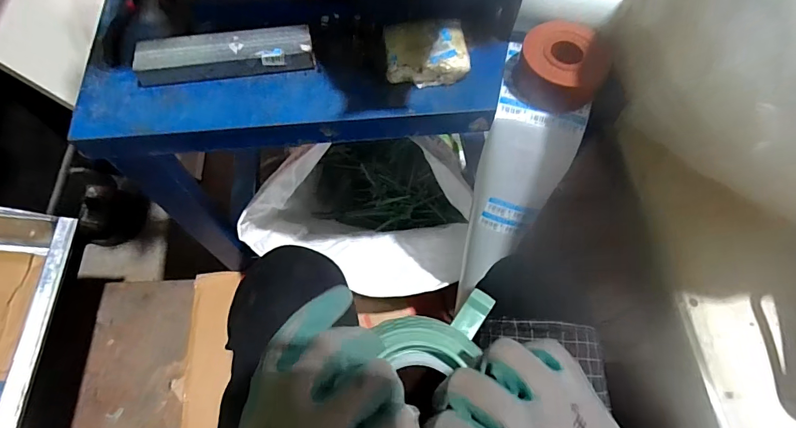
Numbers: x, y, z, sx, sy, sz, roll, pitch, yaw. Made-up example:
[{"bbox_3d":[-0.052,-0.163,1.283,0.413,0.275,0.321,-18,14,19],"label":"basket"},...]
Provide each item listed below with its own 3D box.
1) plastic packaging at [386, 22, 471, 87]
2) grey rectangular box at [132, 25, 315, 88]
[{"bbox_3d":[0.035,-0.201,0.508,0.097,0.028,0.087,-2,65,-3],"label":"plastic packaging"},{"bbox_3d":[-0.203,-0.189,0.492,0.199,0.026,0.047,-7,66,-5],"label":"grey rectangular box"}]

